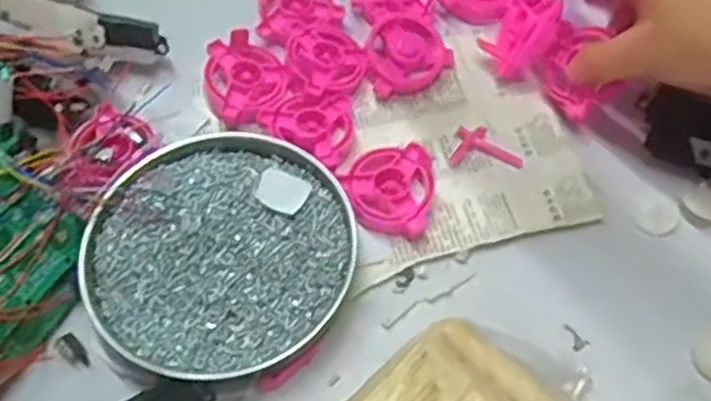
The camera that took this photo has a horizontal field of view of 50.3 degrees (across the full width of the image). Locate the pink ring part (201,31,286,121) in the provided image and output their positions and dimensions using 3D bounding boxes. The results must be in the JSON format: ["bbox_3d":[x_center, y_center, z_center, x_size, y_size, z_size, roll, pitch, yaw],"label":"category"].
[{"bbox_3d":[-0.066,-0.071,0.448,0.046,0.025,0.053,-10,61,-5],"label":"pink ring part"}]

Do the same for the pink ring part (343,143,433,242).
[{"bbox_3d":[0.018,-0.007,0.415,0.045,0.015,0.053,7,61,5],"label":"pink ring part"}]

